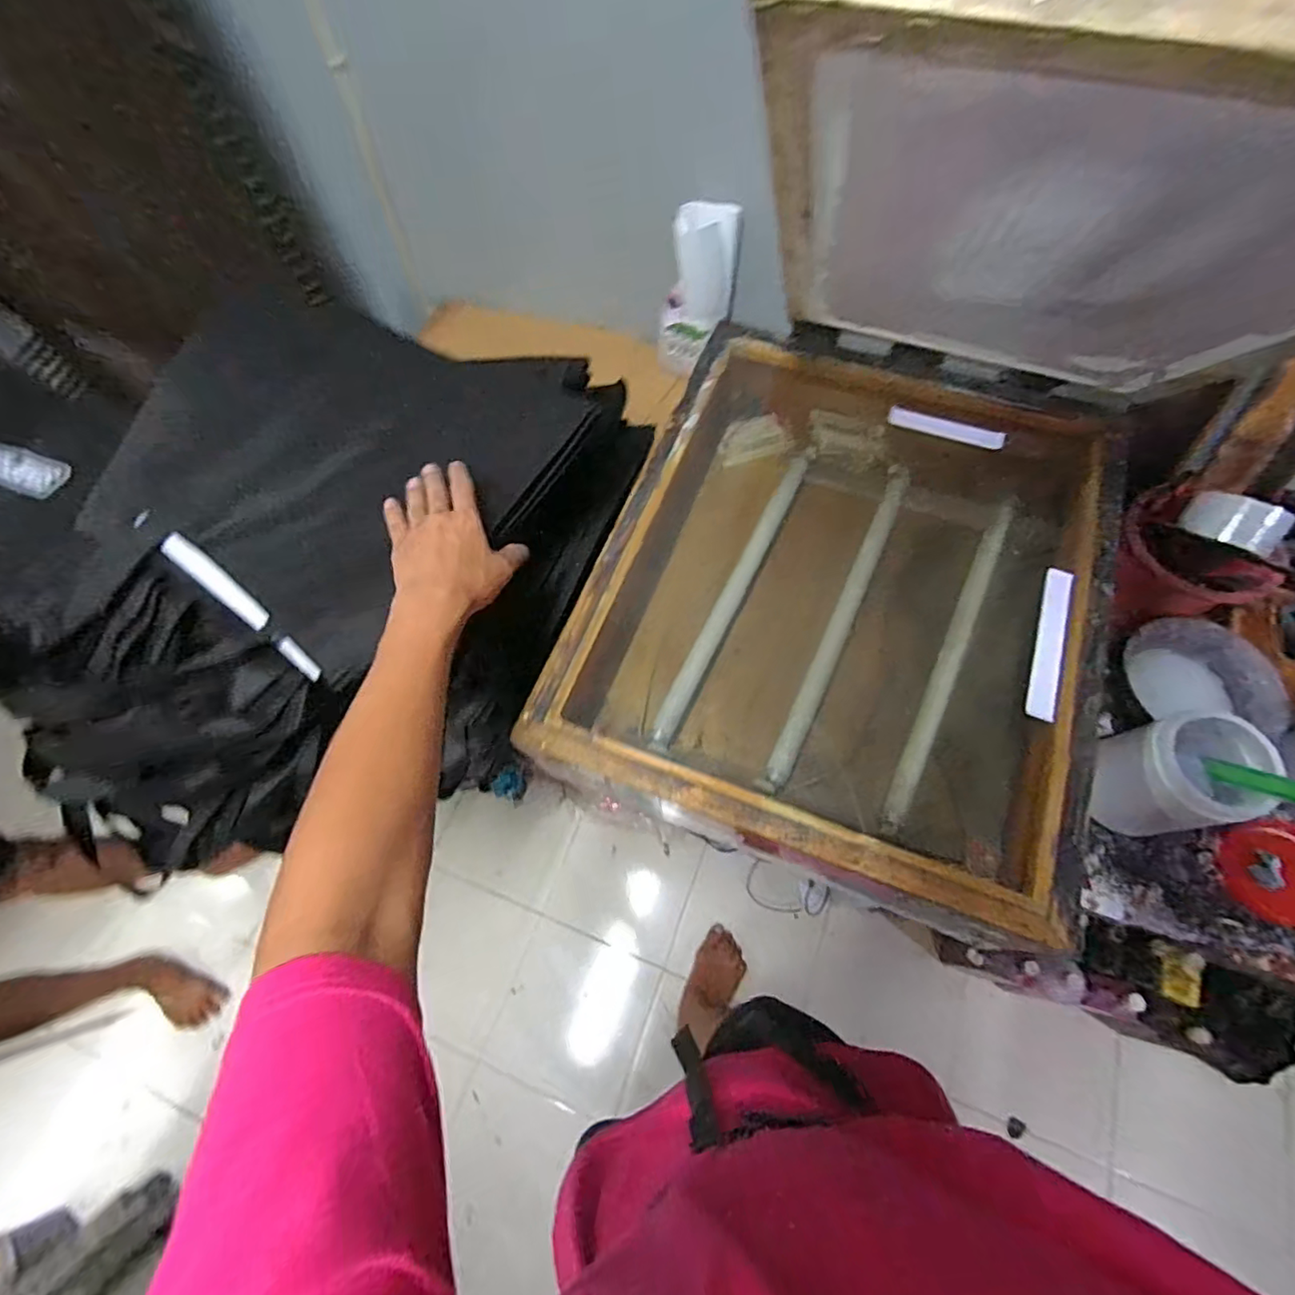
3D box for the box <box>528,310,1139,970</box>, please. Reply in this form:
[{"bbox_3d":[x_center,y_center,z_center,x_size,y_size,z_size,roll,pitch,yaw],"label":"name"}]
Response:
[{"bbox_3d":[0.214,-0.064,0.686,0.503,0.155,0.603,18,67,11],"label":"box"}]

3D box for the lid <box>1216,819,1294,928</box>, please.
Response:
[{"bbox_3d":[0.643,0.227,0.588,0.106,0.021,0.097,-1,65,2],"label":"lid"}]

